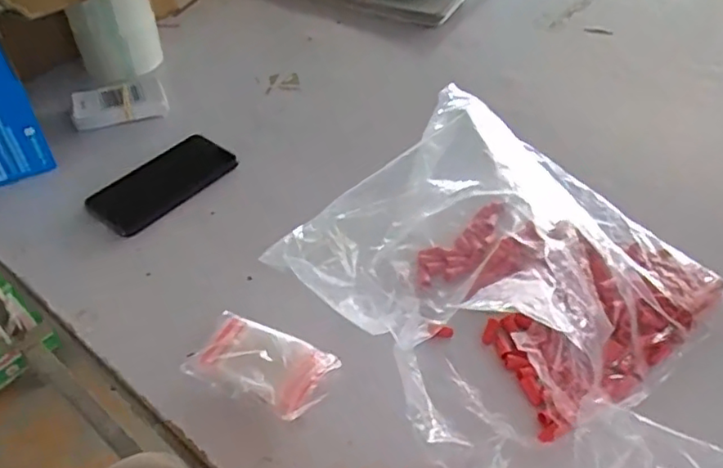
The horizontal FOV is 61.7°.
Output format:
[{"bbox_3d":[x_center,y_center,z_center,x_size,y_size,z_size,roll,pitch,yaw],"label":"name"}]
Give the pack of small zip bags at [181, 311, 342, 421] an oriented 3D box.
[{"bbox_3d":[-0.082,0.106,0.498,0.111,0.020,0.064,21,49,19],"label":"pack of small zip bags"}]

